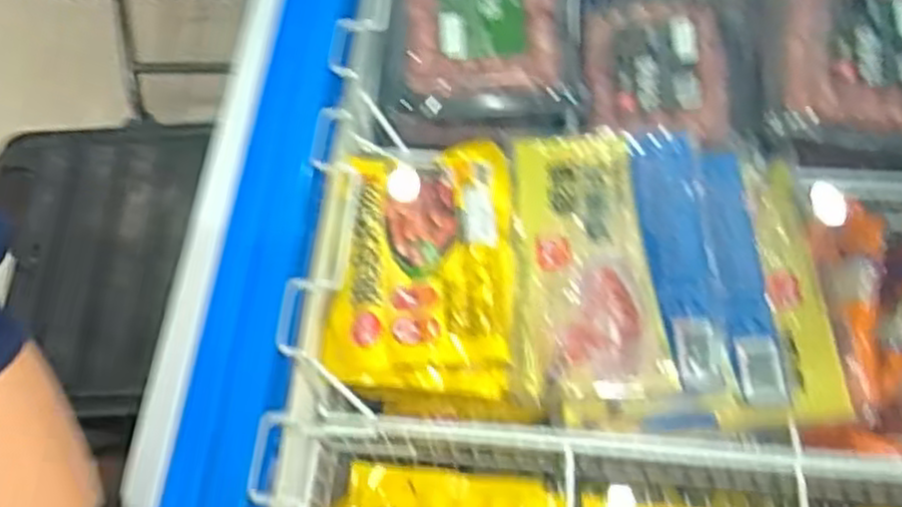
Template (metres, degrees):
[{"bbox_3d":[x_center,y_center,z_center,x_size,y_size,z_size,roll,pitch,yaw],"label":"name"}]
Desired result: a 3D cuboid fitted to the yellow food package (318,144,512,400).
[{"bbox_3d":[-0.024,-0.001,0.668,0.160,0.045,0.234,2,63,2],"label":"yellow food package"}]

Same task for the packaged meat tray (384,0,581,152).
[{"bbox_3d":[0.037,-0.231,0.810,0.209,0.091,0.248,-1,63,1],"label":"packaged meat tray"}]

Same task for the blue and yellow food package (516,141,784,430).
[{"bbox_3d":[0.177,0.016,0.689,0.229,0.039,0.274,-1,63,1],"label":"blue and yellow food package"}]

